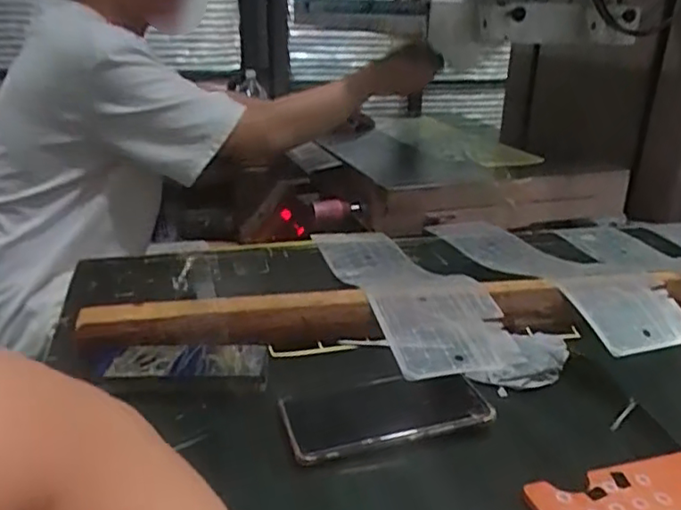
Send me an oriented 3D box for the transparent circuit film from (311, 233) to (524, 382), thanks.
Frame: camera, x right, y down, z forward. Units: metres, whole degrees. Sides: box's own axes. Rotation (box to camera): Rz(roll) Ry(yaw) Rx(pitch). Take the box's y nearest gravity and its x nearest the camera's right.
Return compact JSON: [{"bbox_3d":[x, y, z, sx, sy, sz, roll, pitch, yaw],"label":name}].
[{"bbox_3d":[0.066,0.026,0.753,0.136,0.037,0.429,-4,21,-16],"label":"transparent circuit film"}]

